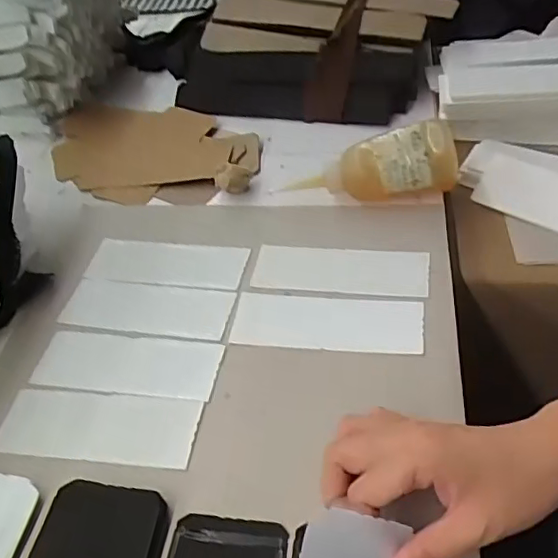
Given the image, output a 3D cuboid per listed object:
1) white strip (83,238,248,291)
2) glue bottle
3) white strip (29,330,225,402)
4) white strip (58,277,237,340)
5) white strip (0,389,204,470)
[{"bbox_3d":[-0.102,-0.015,0.515,0.143,0.007,0.053,4,47,10],"label":"white strip"},{"bbox_3d":[0.084,-0.100,0.532,0.157,0.057,0.040,-10,45,14],"label":"glue bottle"},{"bbox_3d":[-0.117,0.065,0.441,0.142,0.004,0.052,4,48,10],"label":"white strip"},{"bbox_3d":[-0.112,0.024,0.480,0.142,0.008,0.052,6,48,11],"label":"white strip"},{"bbox_3d":[-0.130,0.105,0.407,0.143,0.004,0.051,3,47,9],"label":"white strip"}]

